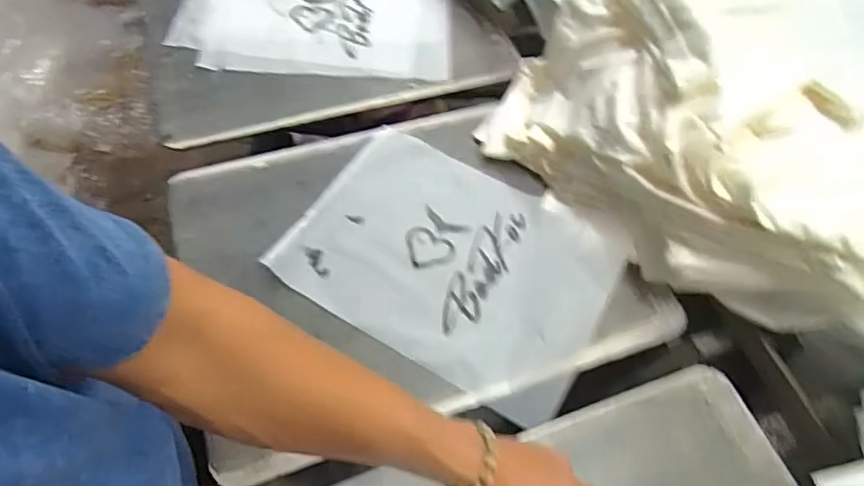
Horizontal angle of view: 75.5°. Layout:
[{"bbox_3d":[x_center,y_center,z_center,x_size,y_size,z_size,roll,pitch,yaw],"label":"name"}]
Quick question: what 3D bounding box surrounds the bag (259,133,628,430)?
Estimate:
[{"bbox_3d":[0.026,0.017,0.683,0.368,0.030,0.266,27,63,14],"label":"bag"}]

